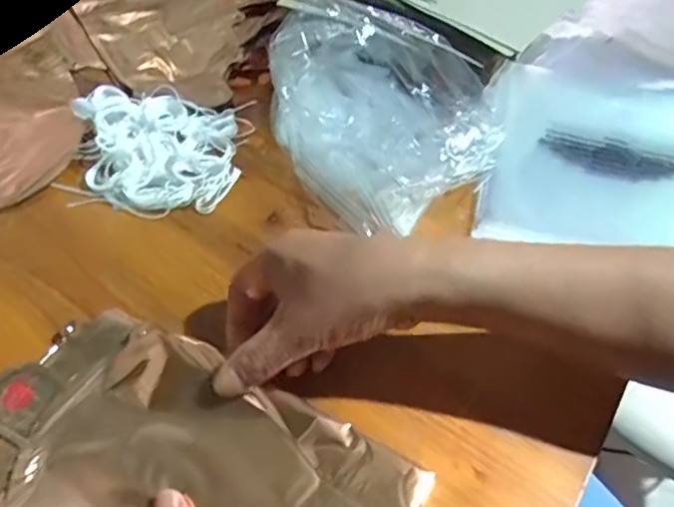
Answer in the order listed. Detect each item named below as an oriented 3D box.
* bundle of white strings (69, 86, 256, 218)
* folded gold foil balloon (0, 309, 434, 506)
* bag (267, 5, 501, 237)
[{"bbox_3d":[-0.135,-0.087,0.446,0.123,0.025,0.128,2,51,-4],"label":"bundle of white strings"},{"bbox_3d":[-0.075,0.110,0.295,0.223,0.020,0.125,19,51,8],"label":"folded gold foil balloon"},{"bbox_3d":[0.032,-0.111,0.449,0.140,0.079,0.188,-29,59,-26],"label":"bag"}]

